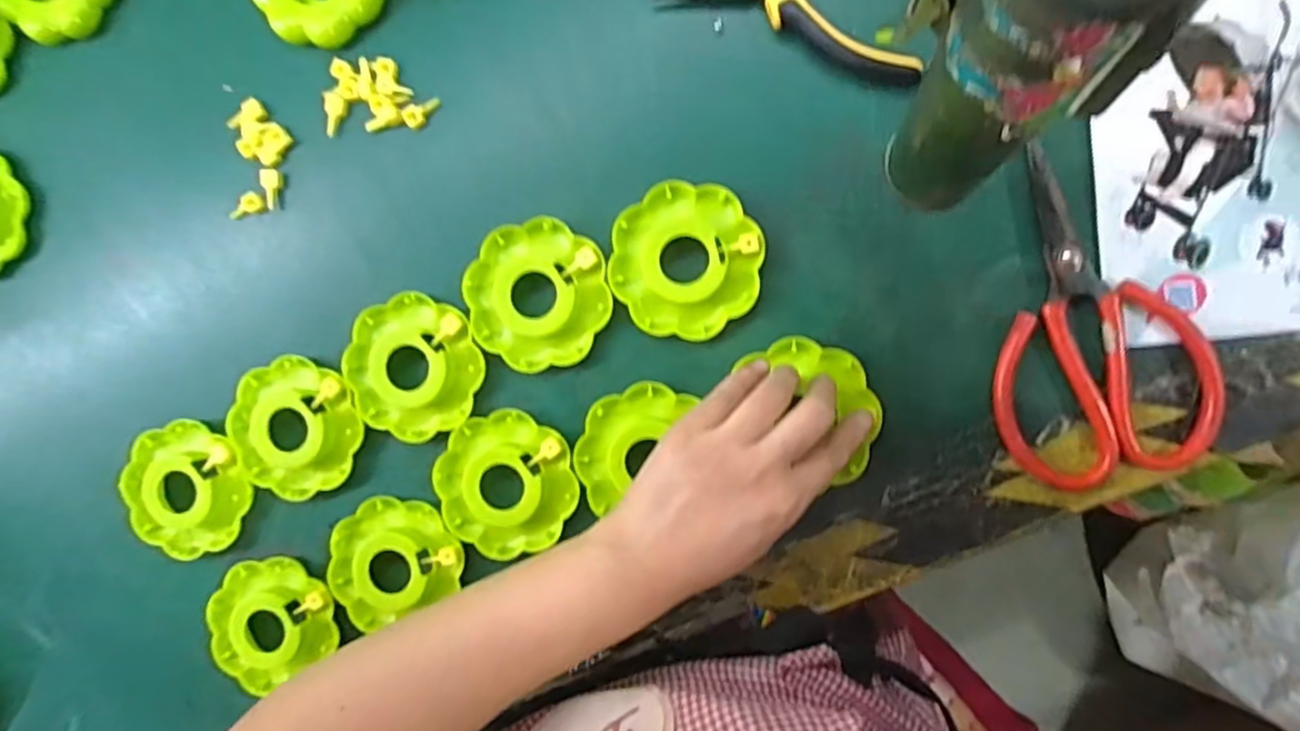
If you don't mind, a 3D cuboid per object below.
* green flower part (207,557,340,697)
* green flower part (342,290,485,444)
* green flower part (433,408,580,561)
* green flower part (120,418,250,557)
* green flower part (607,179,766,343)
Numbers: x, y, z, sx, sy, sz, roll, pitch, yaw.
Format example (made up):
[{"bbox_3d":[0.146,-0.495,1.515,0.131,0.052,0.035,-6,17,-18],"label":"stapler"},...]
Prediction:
[{"bbox_3d":[-0.235,0.157,0.415,0.079,0.014,0.073,0,93,8],"label":"green flower part"},{"bbox_3d":[-0.143,0.001,0.402,0.081,0.012,0.082,22,95,6],"label":"green flower part"},{"bbox_3d":[-0.086,0.070,0.397,0.081,0.016,0.082,0,93,8],"label":"green flower part"},{"bbox_3d":[-0.290,0.078,0.422,0.077,0.013,0.082,0,93,8],"label":"green flower part"},{"bbox_3d":[0.020,-0.059,0.379,0.083,0.010,0.085,9,94,7],"label":"green flower part"}]

